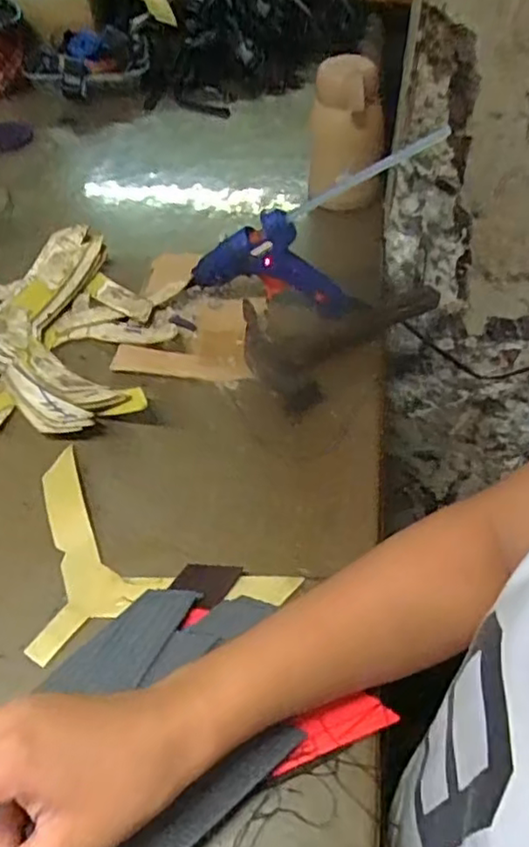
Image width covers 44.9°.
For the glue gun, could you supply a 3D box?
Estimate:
[{"bbox_3d":[0.031,-0.161,0.516,0.187,0.150,0.024,9,50,8],"label":"glue gun"}]

